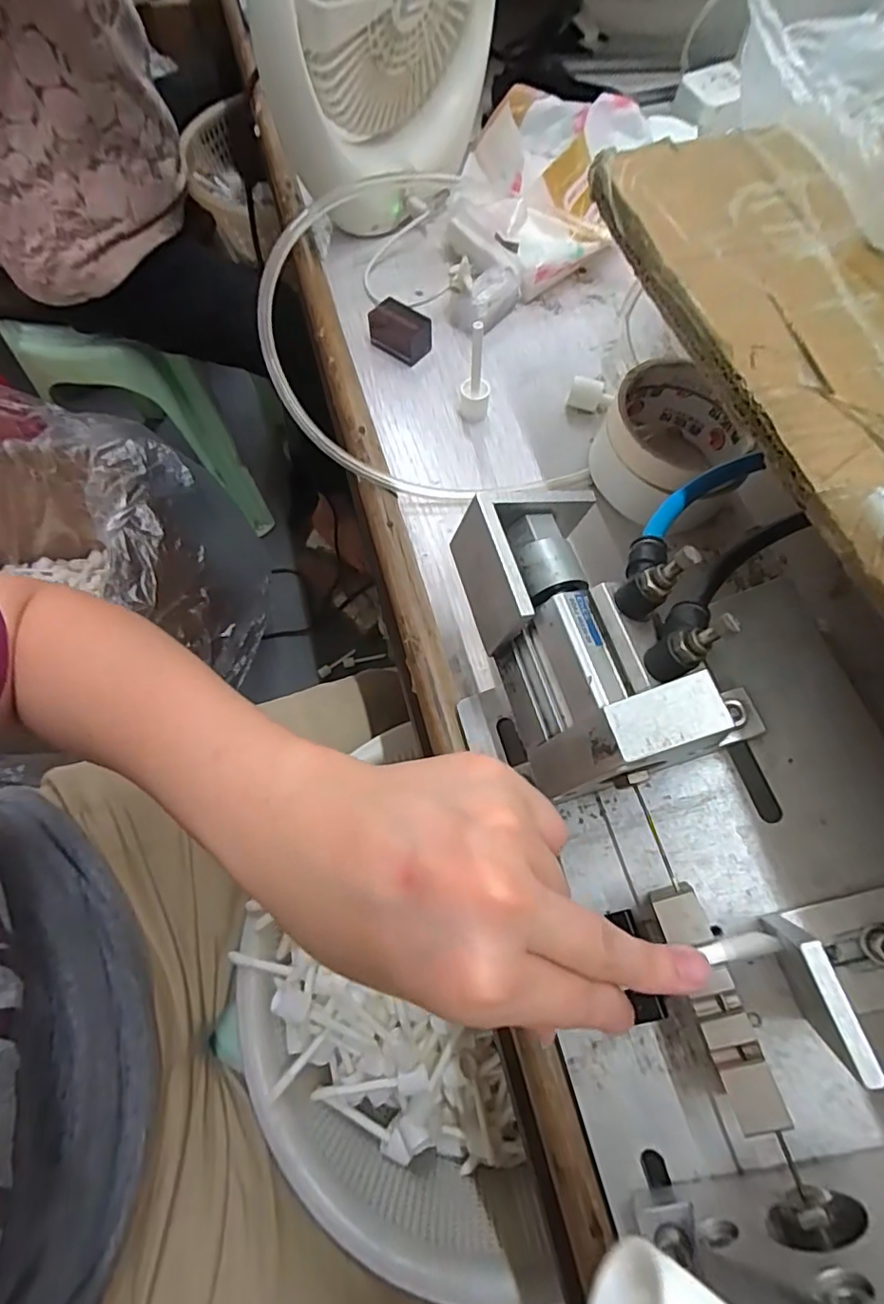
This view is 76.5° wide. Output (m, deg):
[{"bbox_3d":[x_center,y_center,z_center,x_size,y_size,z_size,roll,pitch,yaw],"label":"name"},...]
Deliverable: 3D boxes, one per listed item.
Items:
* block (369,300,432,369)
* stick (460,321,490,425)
[{"bbox_3d":[-0.030,-0.224,0.392,0.043,0.024,0.024,39,73,16],"label":"block"},{"bbox_3d":[0.021,-0.173,0.348,0.019,0.062,0.017,1,67,1],"label":"stick"}]

